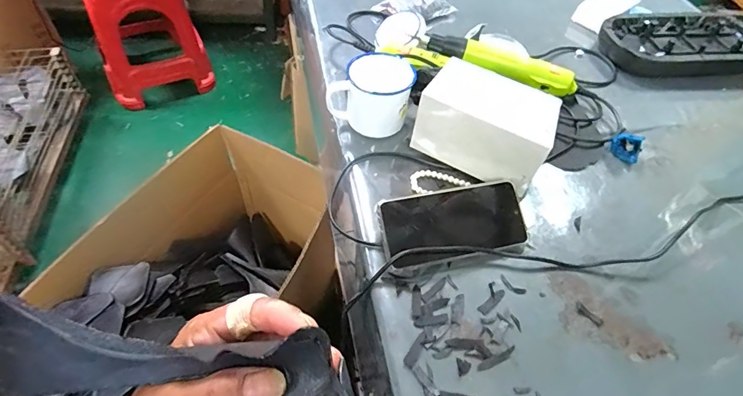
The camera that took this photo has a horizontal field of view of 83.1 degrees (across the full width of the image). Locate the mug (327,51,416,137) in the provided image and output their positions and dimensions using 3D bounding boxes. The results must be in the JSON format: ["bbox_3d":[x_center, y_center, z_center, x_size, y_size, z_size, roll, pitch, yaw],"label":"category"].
[{"bbox_3d":[0.003,-0.137,0.560,0.106,0.085,0.077,22,54,11],"label":"mug"}]

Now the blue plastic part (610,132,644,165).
[{"bbox_3d":[0.351,-0.069,0.576,0.039,0.031,0.024,26,55,13],"label":"blue plastic part"}]

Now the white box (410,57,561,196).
[{"bbox_3d":[0.144,-0.091,0.531,0.160,0.097,0.095,30,56,16],"label":"white box"}]

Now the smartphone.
[{"bbox_3d":[0.094,0.033,0.467,0.160,0.010,0.073,-13,85,-12],"label":"smartphone"}]

